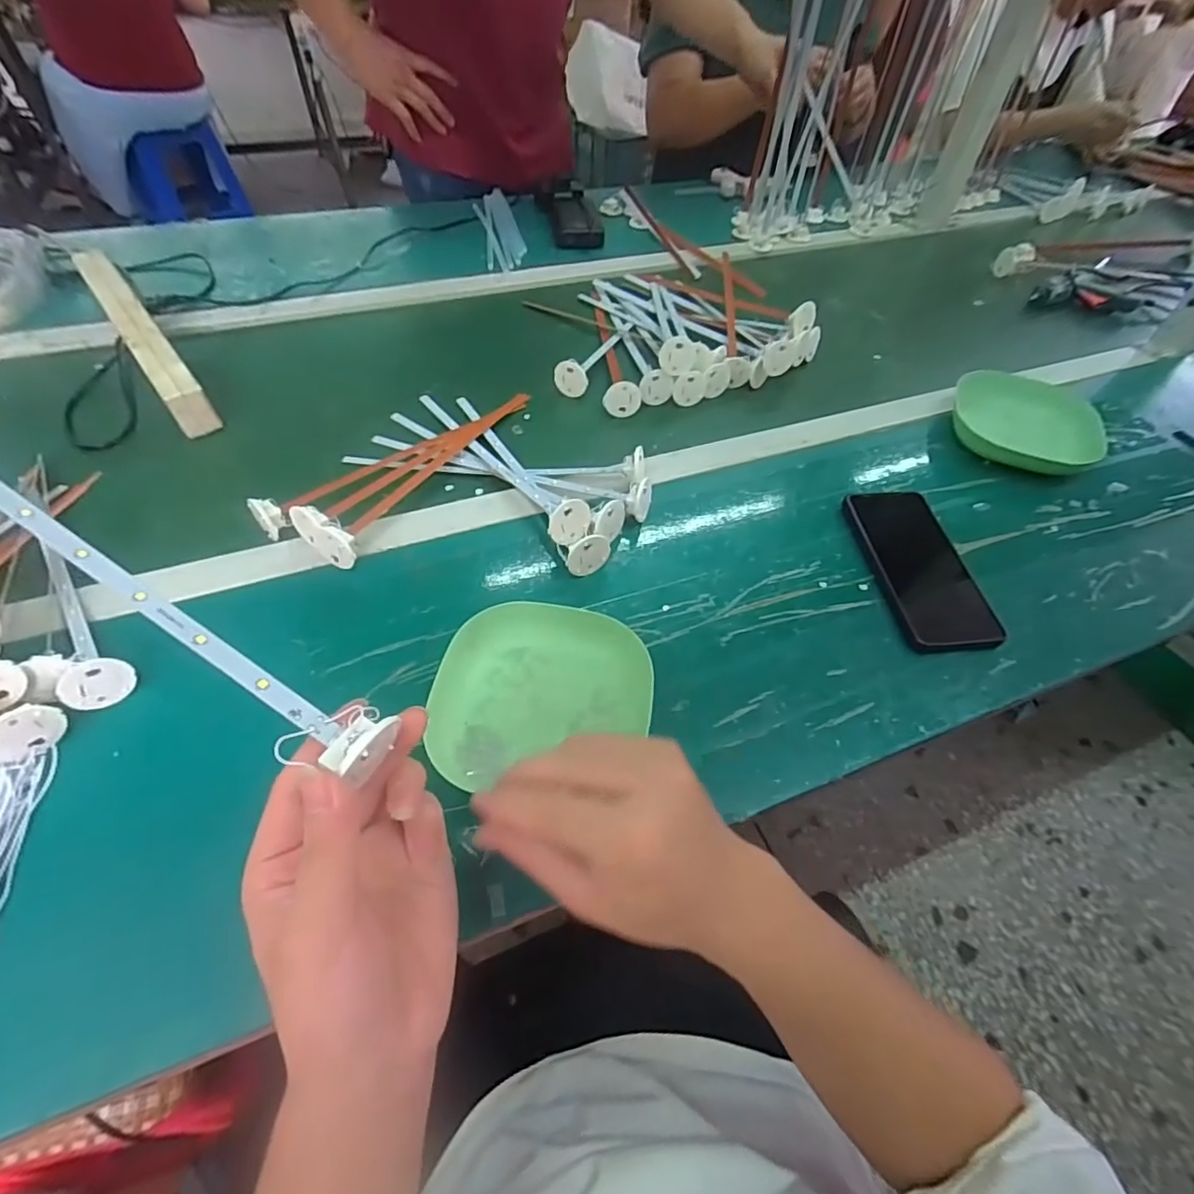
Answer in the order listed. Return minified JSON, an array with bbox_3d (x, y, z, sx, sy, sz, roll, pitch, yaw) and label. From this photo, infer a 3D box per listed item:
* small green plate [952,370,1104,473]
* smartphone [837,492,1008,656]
[{"bbox_3d":[0.459,-0.184,0.603,0.154,0.044,0.146,2,52,-2],"label":"small green plate"},{"bbox_3d":[0.271,-0.028,0.484,0.079,0.015,0.162,-4,52,-6],"label":"smartphone"}]

